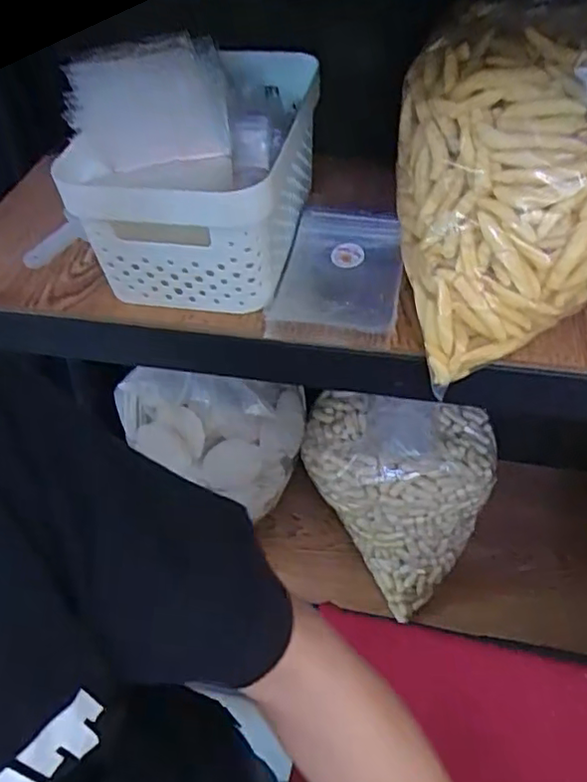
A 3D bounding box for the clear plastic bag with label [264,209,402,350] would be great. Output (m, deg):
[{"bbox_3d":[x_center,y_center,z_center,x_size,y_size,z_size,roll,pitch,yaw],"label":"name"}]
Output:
[{"bbox_3d":[0.040,-0.102,0.536,0.103,0.023,0.165,5,49,10],"label":"clear plastic bag with label"}]

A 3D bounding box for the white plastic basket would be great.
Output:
[{"bbox_3d":[-0.081,-0.206,0.570,0.179,0.123,0.288,3,49,8],"label":"white plastic basket"}]

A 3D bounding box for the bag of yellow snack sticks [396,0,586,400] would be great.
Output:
[{"bbox_3d":[0.187,-0.144,0.443,0.206,0.162,0.168,-8,48,-1],"label":"bag of yellow snack sticks"}]

